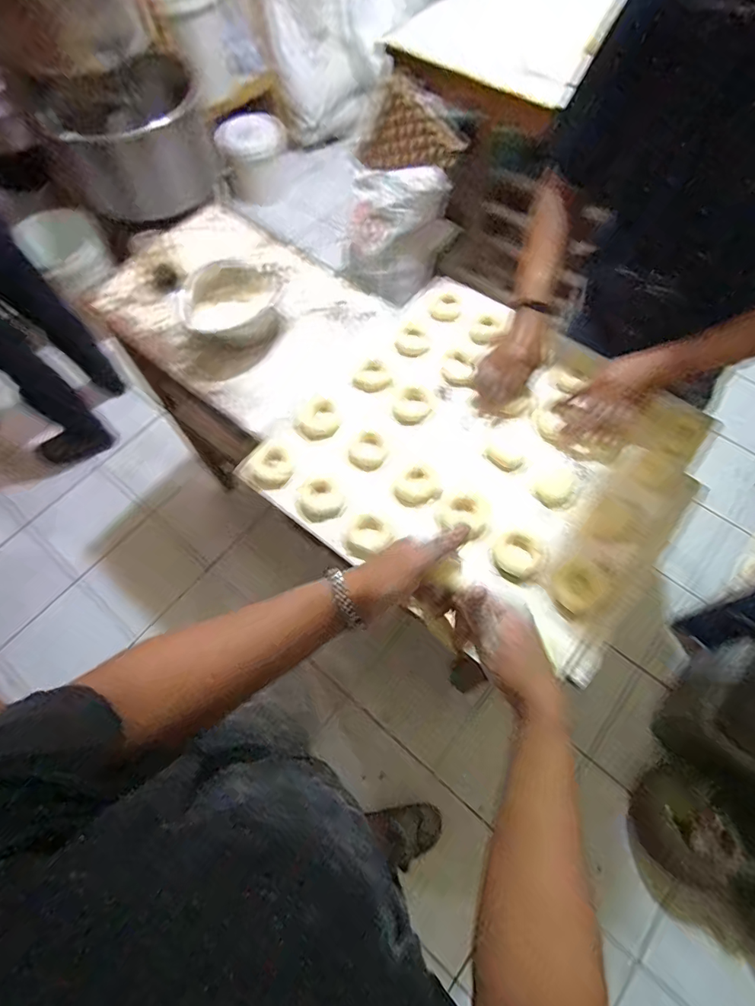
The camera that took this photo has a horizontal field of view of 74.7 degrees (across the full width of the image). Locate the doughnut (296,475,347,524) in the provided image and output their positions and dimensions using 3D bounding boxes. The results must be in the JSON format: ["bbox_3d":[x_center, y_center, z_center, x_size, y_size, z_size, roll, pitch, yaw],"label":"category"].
[{"bbox_3d":[-0.091,-0.004,0.781,0.070,0.024,0.069,-1,64,1],"label":"doughnut"}]

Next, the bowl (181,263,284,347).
[{"bbox_3d":[-0.280,-0.388,0.956,0.175,0.079,0.171,-1,64,1],"label":"bowl"}]

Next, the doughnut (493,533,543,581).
[{"bbox_3d":[0.204,0.074,0.714,0.062,0.020,0.062,-1,64,1],"label":"doughnut"}]

